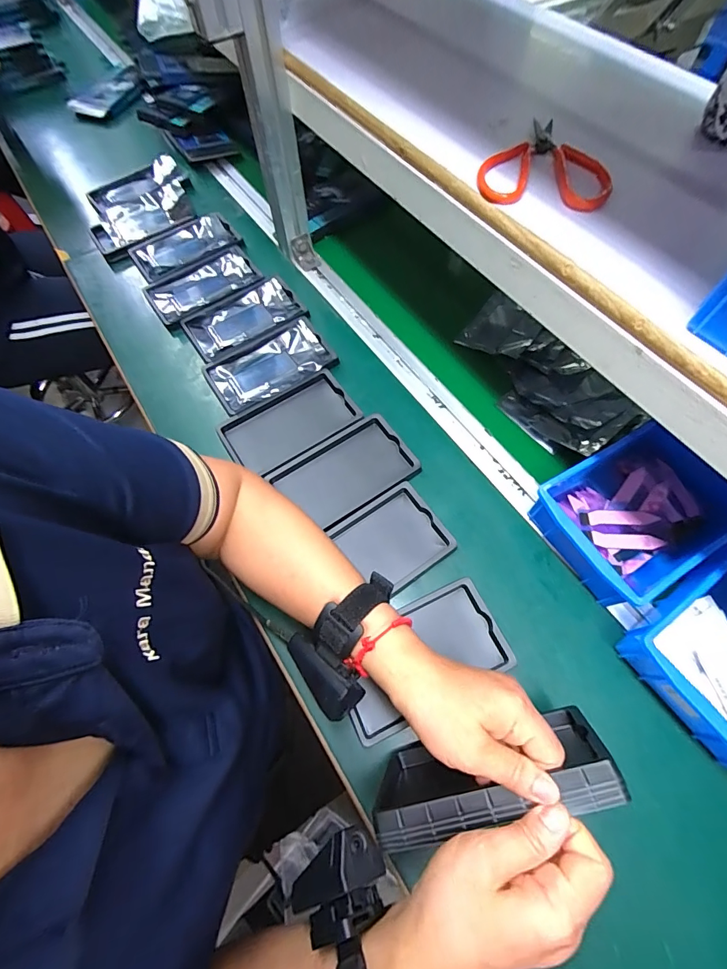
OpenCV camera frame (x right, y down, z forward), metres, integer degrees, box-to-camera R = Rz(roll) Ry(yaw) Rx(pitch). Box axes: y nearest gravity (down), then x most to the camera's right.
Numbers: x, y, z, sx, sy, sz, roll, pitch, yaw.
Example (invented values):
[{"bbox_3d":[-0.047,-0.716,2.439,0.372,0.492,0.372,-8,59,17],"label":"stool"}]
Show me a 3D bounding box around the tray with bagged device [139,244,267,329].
[{"bbox_3d":[-0.239,-0.298,0.621,0.158,0.012,0.095,-32,68,-12],"label":"tray with bagged device"}]

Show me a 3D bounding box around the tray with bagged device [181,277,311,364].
[{"bbox_3d":[-0.169,-0.236,0.591,0.158,0.012,0.098,-31,68,-12],"label":"tray with bagged device"}]

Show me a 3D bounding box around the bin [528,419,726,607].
[{"bbox_3d":[0.283,0.027,0.428,0.185,0.062,0.132,-25,67,-9],"label":"bin"}]

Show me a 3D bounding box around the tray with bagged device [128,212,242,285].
[{"bbox_3d":[-0.284,-0.378,0.657,0.154,0.017,0.103,-32,68,-12],"label":"tray with bagged device"}]

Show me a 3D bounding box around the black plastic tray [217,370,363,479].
[{"bbox_3d":[-0.089,-0.071,0.516,0.159,0.022,0.092,-31,68,-12],"label":"black plastic tray"}]

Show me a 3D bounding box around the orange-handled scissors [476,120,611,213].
[{"bbox_3d":[0.154,-0.271,0.345,0.102,0.016,0.110,14,65,8],"label":"orange-handled scissors"}]

